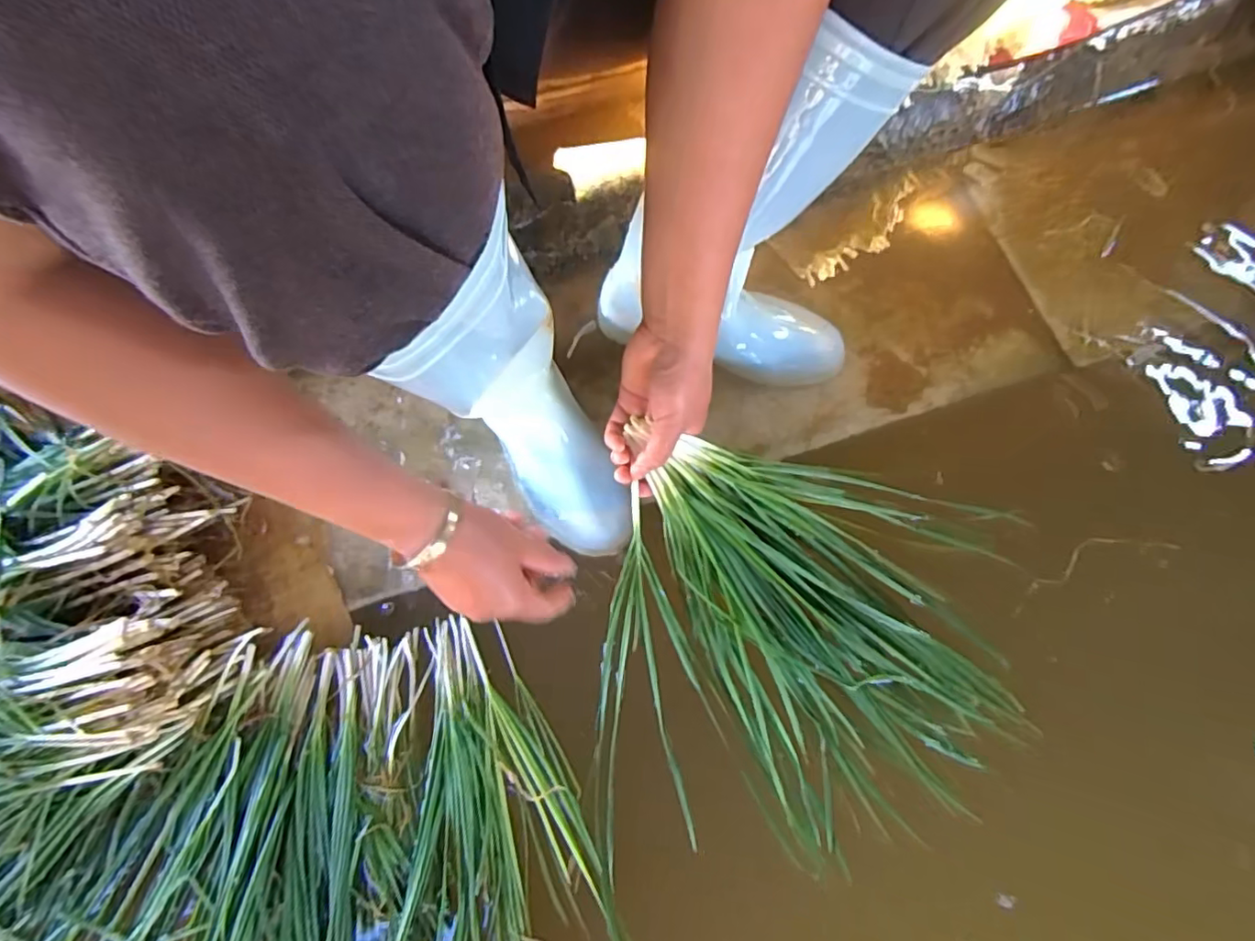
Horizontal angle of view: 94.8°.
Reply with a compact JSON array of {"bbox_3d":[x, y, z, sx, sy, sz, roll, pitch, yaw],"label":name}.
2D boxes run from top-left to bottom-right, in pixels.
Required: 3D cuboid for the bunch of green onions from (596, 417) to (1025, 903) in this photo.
[{"bbox_3d":[0.149,0.142,0.466,0.311,0.061,0.300,6,74,1],"label":"bunch of green onions"}]

